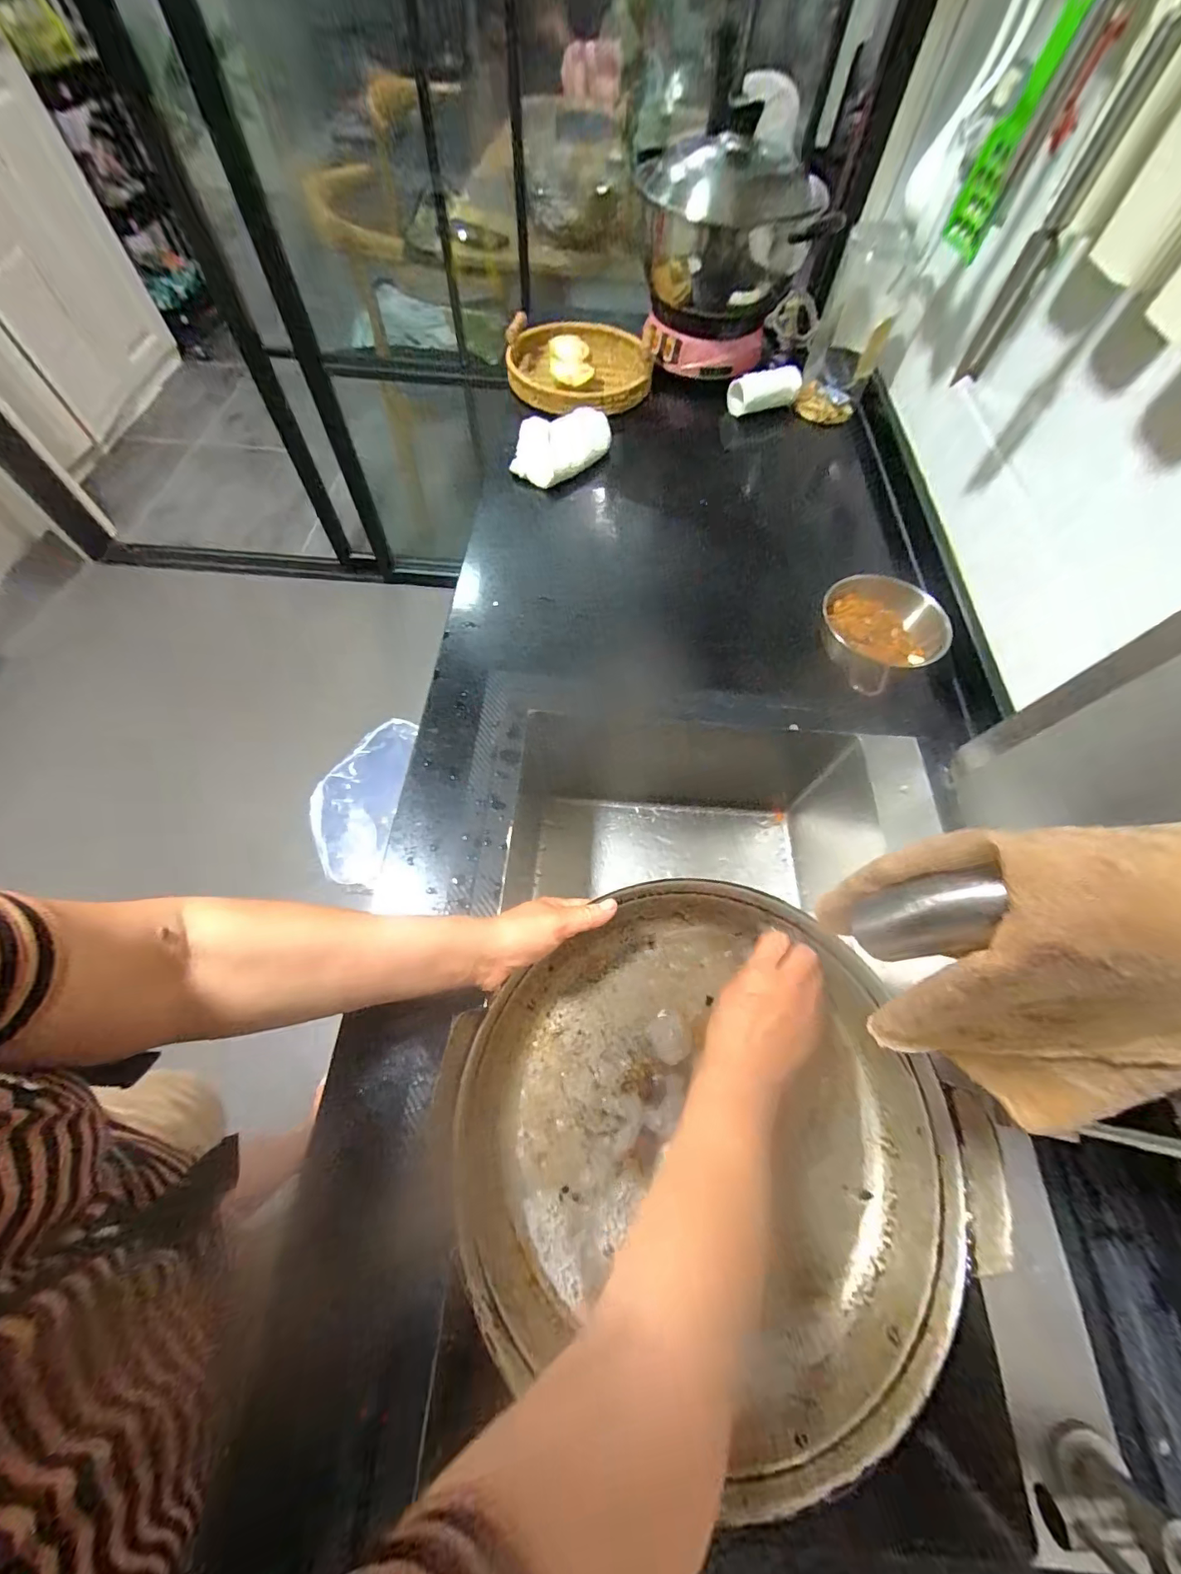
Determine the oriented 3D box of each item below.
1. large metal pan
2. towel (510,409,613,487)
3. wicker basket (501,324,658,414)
[{"bbox_3d":[0.088,0.248,0.385,0.340,0.080,0.327,-1,62,1],"label":"large metal pan"},{"bbox_3d":[-0.037,-0.490,0.715,0.155,0.053,0.076,-36,71,-19],"label":"towel"},{"bbox_3d":[-0.018,-0.670,0.793,0.215,0.075,0.217,-3,64,-5],"label":"wicker basket"}]

